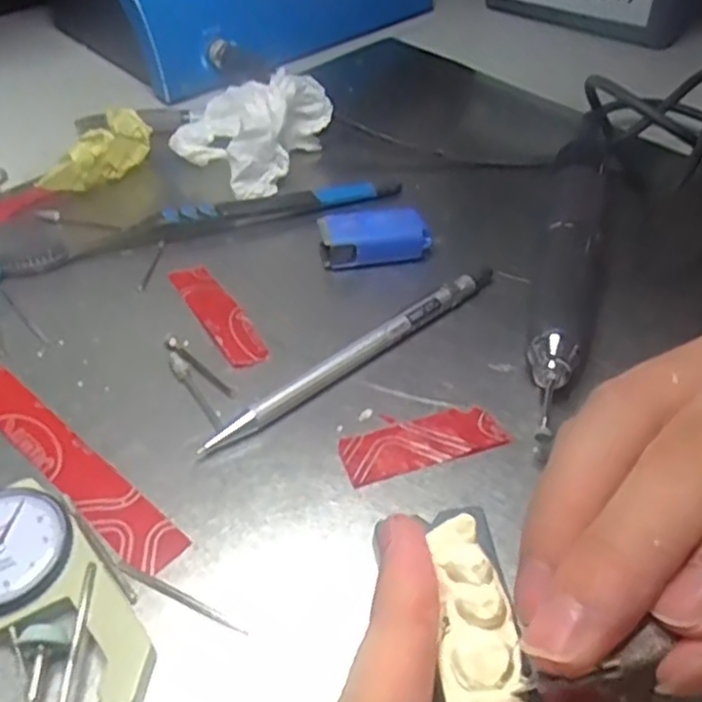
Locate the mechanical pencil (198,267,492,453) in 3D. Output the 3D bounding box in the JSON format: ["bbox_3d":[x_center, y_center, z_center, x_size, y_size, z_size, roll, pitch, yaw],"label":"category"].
[{"bbox_3d":[0.006,-0.001,0.268,0.137,0.009,0.008,-32,53,-28],"label":"mechanical pencil"}]

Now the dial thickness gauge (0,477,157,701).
[{"bbox_3d":[-0.082,0.067,0.195,0.077,0.012,0.037,32,53,28],"label":"dial thickness gauge"}]

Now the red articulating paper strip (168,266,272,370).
[{"bbox_3d":[-0.053,-0.017,0.286,0.016,0.004,0.067,-24,49,-22],"label":"red articulating paper strip"}]

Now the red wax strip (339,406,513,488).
[{"bbox_3d":[0.024,0.029,0.242,0.054,0.004,0.022,-15,46,-14],"label":"red wax strip"}]

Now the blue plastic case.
[{"bbox_3d":[0.010,-0.048,0.311,0.046,0.019,0.020,-7,45,-7],"label":"blue plastic case"}]

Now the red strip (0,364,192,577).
[{"bbox_3d":[-0.094,0.034,0.235,0.111,0.004,0.017,32,53,28],"label":"red strip"}]

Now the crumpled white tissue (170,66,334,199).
[{"bbox_3d":[-0.048,-0.113,0.361,0.056,0.037,0.066,30,52,27],"label":"crumpled white tissue"}]

